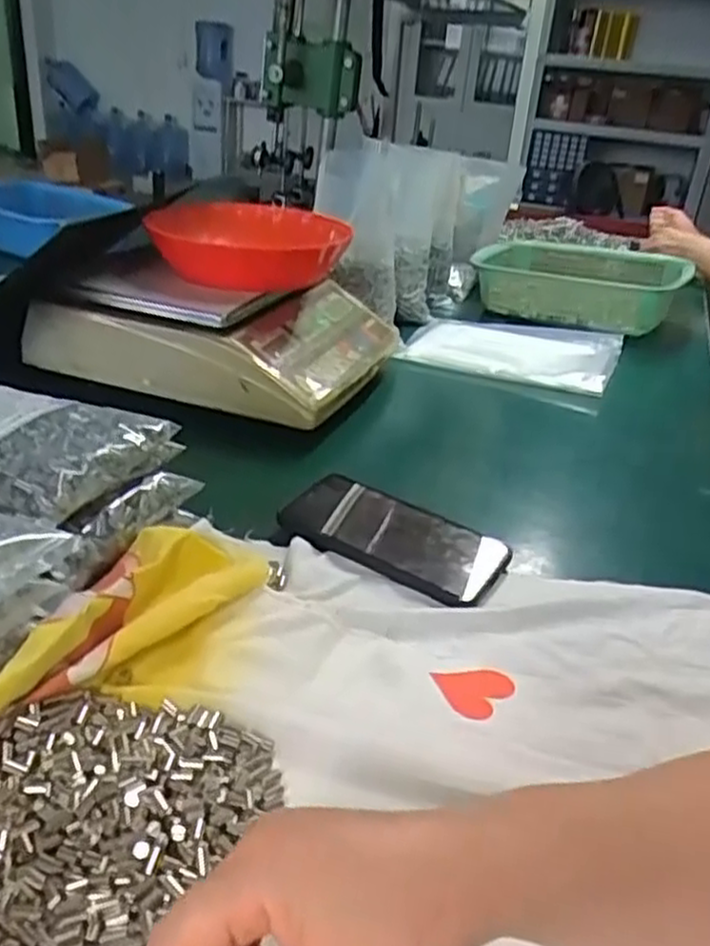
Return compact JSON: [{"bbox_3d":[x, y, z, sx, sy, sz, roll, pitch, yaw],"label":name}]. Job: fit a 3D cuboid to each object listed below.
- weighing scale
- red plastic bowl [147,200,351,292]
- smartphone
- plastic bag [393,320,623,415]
[{"bbox_3d":[-0.136,-0.171,0.841,0.328,0.097,0.288,15,30,16],"label":"weighing scale"},{"bbox_3d":[-0.113,-0.244,0.806,0.193,0.057,0.176,-1,29,-13],"label":"red plastic bowl"},{"bbox_3d":[0.026,0.045,0.559,0.163,0.015,0.081,21,32,26],"label":"smartphone"},{"bbox_3d":[0.198,-0.159,0.964,0.260,0.032,0.190,16,30,18],"label":"plastic bag"}]

